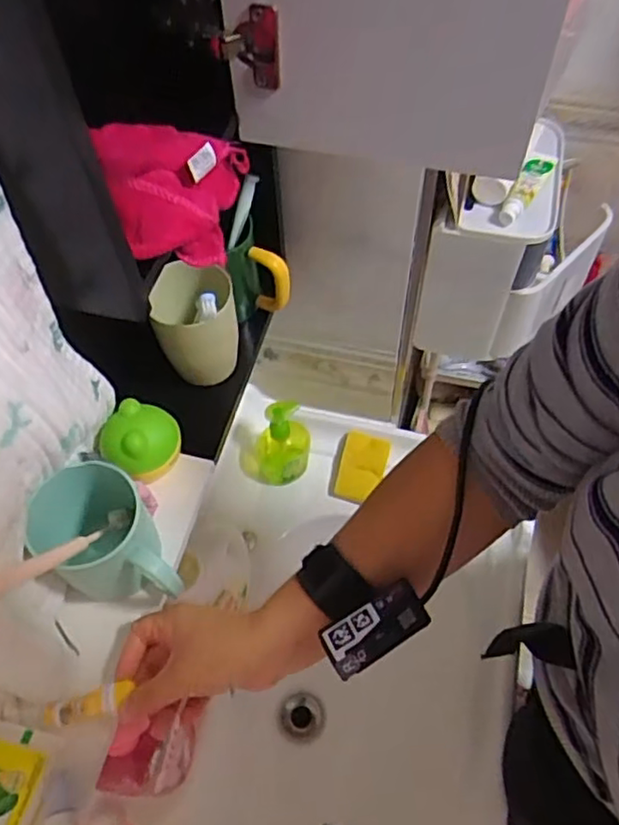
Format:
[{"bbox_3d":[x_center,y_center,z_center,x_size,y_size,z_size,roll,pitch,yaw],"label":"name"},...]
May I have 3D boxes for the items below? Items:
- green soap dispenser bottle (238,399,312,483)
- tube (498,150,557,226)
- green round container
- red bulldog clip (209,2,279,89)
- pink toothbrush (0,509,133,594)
[{"bbox_3d":[-0.053,0.042,0.933,0.108,0.170,0.066,-5,58,-2],"label":"green soap dispenser bottle"},{"bbox_3d":[0.231,-0.236,0.683,0.028,0.018,0.116,23,61,15],"label":"tube"},{"bbox_3d":[-0.146,0.025,0.564,0.056,0.056,0.067,33,64,20],"label":"green round container"},{"bbox_3d":[-0.048,-0.270,0.477,0.049,0.065,0.025,-4,58,-1],"label":"red bulldog clip"},{"bbox_3d":[-0.176,0.100,0.471,0.023,0.169,0.015,13,98,10],"label":"pink toothbrush"}]

